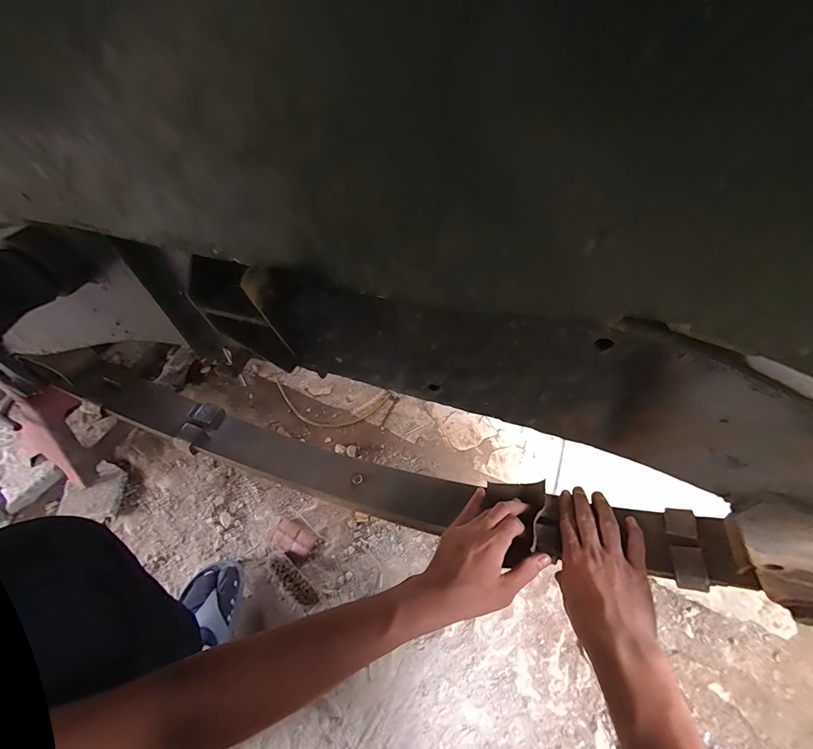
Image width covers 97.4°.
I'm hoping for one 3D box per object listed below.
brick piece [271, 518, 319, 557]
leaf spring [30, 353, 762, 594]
[{"bbox_3d":[-0.211,0.309,0.666,0.080,0.013,0.046,24,53,16],"label":"brick piece"},{"bbox_3d":[-0.071,0.118,0.467,0.800,0.136,0.071,11,51,12],"label":"leaf spring"}]

